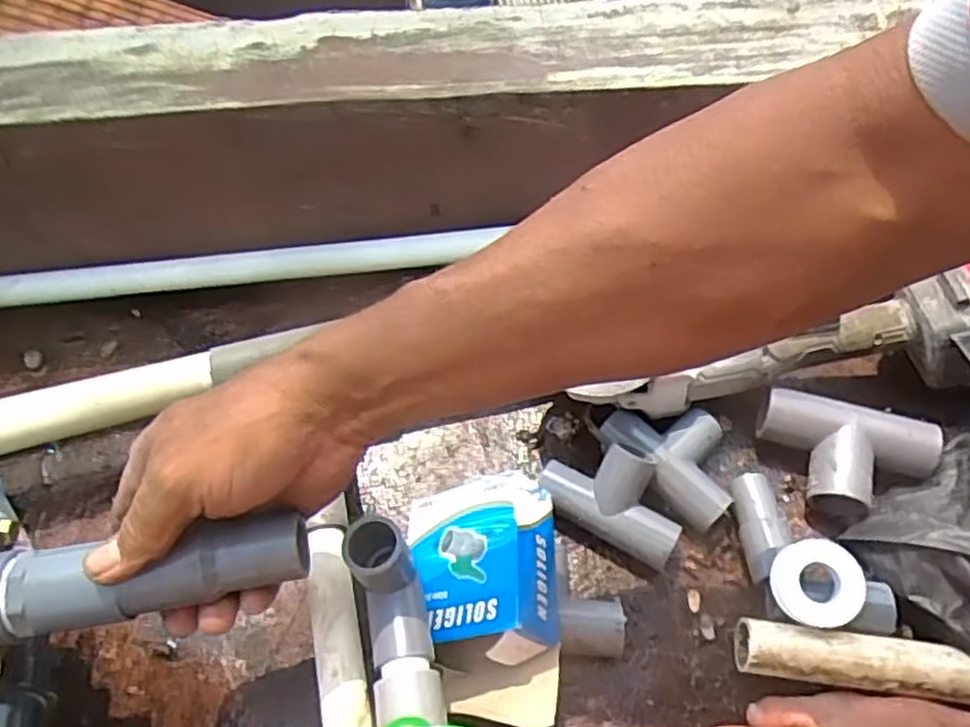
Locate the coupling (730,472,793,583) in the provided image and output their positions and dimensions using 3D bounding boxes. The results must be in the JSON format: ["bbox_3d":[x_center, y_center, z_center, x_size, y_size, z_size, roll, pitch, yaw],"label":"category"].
[{"bbox_3d":[0.188,0.114,0.496,0.028,0.033,0.070,-2,58,0],"label":"coupling"}]

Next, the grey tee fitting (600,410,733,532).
[{"bbox_3d":[0.140,0.065,0.523,0.062,0.030,0.101,-38,65,-20],"label":"grey tee fitting"}]

